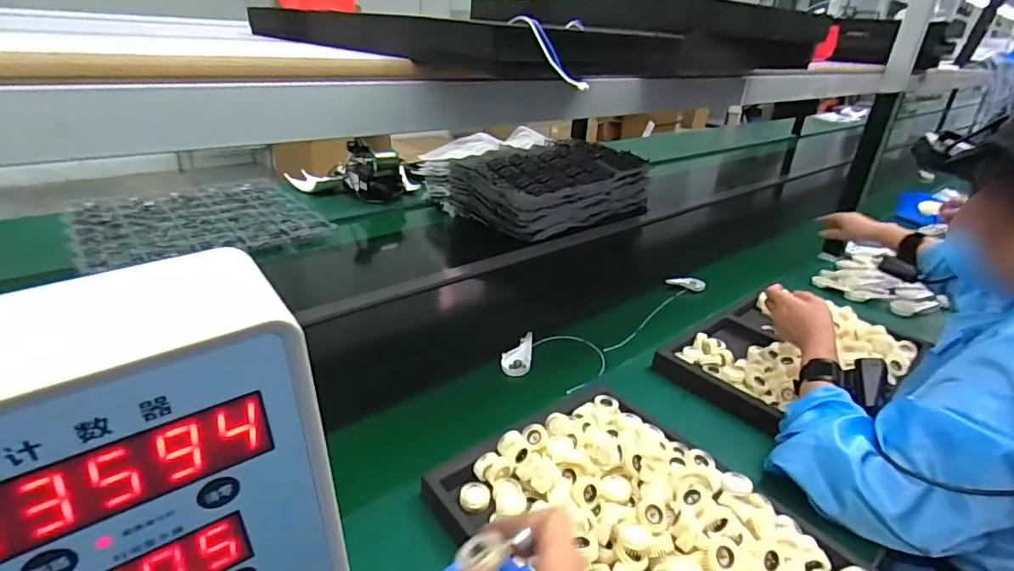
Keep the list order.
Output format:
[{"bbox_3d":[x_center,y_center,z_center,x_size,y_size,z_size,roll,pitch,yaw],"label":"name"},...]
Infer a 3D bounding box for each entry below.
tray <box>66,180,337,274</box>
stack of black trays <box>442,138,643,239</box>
[{"bbox_3d":[-0.775,-0.174,1.315,0.489,0.032,0.522,-17,34,-36],"label":"tray"},{"bbox_3d":[0.151,-0.284,1.508,0.583,0.170,0.271,-18,34,-36],"label":"stack of black trays"}]

